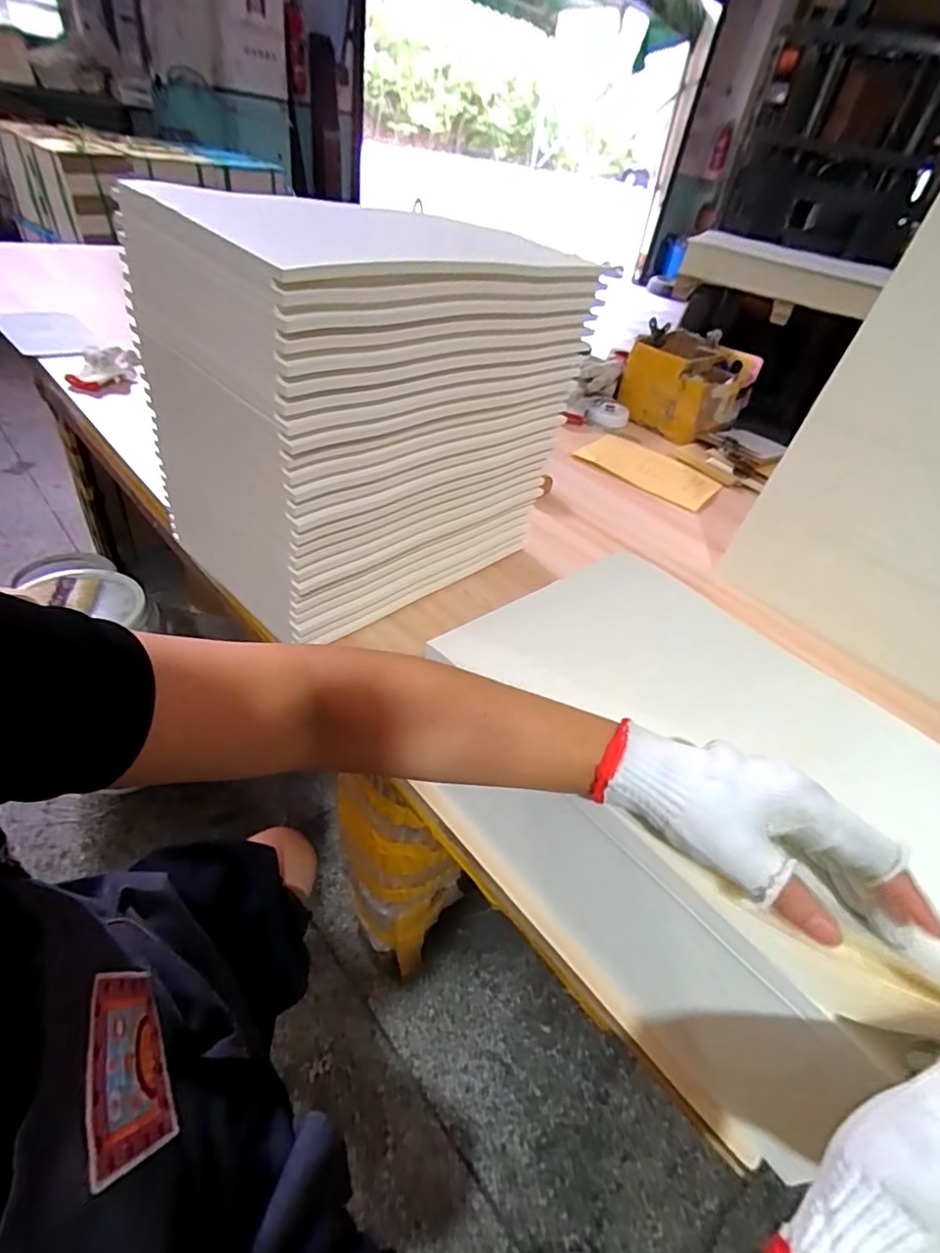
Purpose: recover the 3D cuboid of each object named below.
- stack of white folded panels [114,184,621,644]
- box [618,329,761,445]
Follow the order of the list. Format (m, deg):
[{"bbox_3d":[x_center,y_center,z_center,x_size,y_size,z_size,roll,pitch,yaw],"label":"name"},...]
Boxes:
[{"bbox_3d":[-0.113,-0.234,0.644,0.386,0.343,0.273,-26,53,-35],"label":"stack of white folded panels"},{"bbox_3d":[0.490,-0.541,1.289,0.241,0.161,0.249,29,44,19],"label":"box"}]

